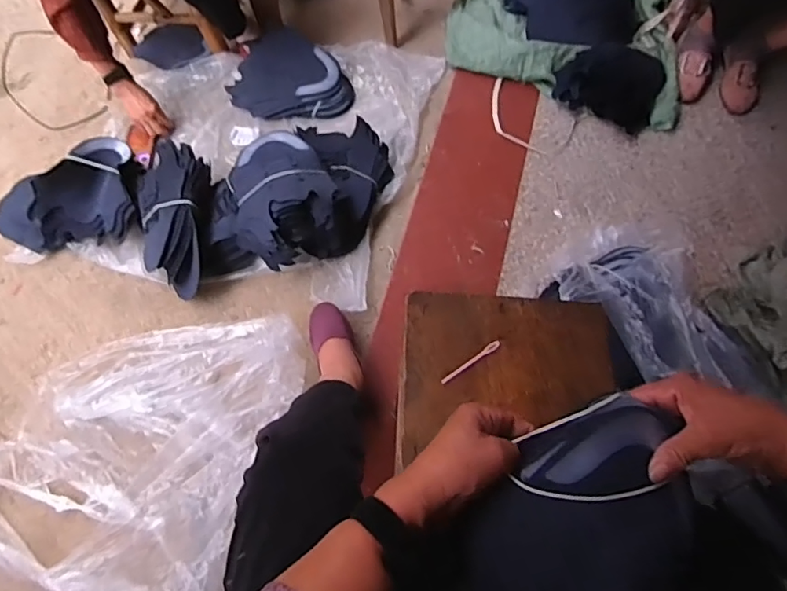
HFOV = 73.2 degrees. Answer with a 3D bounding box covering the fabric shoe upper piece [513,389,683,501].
[{"bbox_3d":[0.163,0.121,0.409,0.133,0.029,0.070,-21,66,-8],"label":"fabric shoe upper piece"}]

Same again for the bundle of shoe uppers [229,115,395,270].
[{"bbox_3d":[-0.162,-0.228,1.090,0.354,0.161,0.281,-18,68,-10],"label":"bundle of shoe uppers"}]

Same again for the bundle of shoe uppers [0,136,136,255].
[{"bbox_3d":[-0.735,-0.205,1.163,0.315,0.126,0.251,-17,66,-6],"label":"bundle of shoe uppers"}]

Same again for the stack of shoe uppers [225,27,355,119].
[{"bbox_3d":[-0.259,-0.538,1.327,0.309,0.066,0.243,31,70,15],"label":"stack of shoe uppers"}]

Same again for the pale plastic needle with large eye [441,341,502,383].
[{"bbox_3d":[0.084,0.072,0.571,0.078,0.004,0.009,-31,73,-15],"label":"pale plastic needle with large eye"}]

